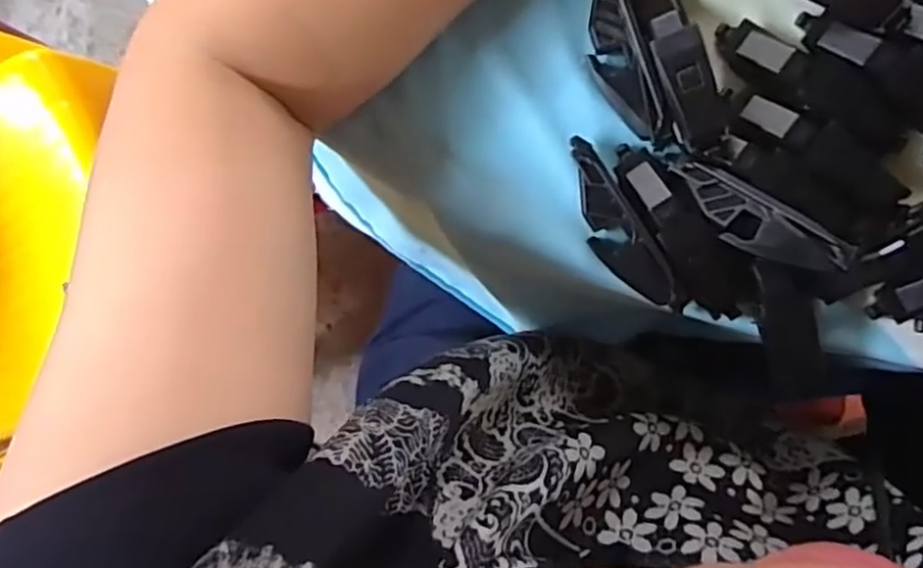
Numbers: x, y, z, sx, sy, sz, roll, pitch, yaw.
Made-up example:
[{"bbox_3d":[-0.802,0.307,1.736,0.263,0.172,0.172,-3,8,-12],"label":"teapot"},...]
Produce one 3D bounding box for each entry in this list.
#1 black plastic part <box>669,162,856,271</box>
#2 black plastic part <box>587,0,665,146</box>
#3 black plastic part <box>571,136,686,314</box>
[{"bbox_3d":[0.109,-0.024,0.263,0.070,0.004,0.021,40,99,25],"label":"black plastic part"},{"bbox_3d":[0.061,-0.093,0.280,0.020,0.016,0.076,-18,90,10],"label":"black plastic part"},{"bbox_3d":[0.063,-0.021,0.286,0.021,0.013,0.078,-31,88,9],"label":"black plastic part"}]

